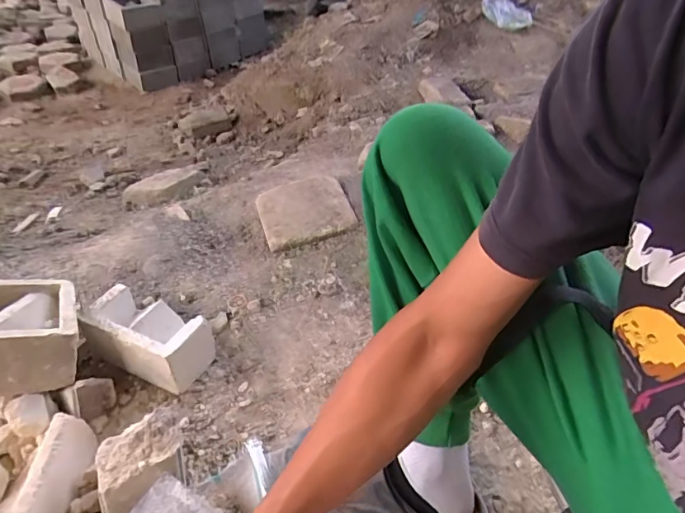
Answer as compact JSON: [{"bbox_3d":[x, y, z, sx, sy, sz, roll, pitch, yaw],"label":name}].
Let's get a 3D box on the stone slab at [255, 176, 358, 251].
[{"bbox_3d":[-0.088,-0.111,1.092,0.202,0.021,0.194,-17,52,-10],"label":"stone slab"}]

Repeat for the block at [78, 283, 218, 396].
[{"bbox_3d":[-0.338,0.134,0.836,0.200,0.093,0.108,17,44,22],"label":"block"}]

